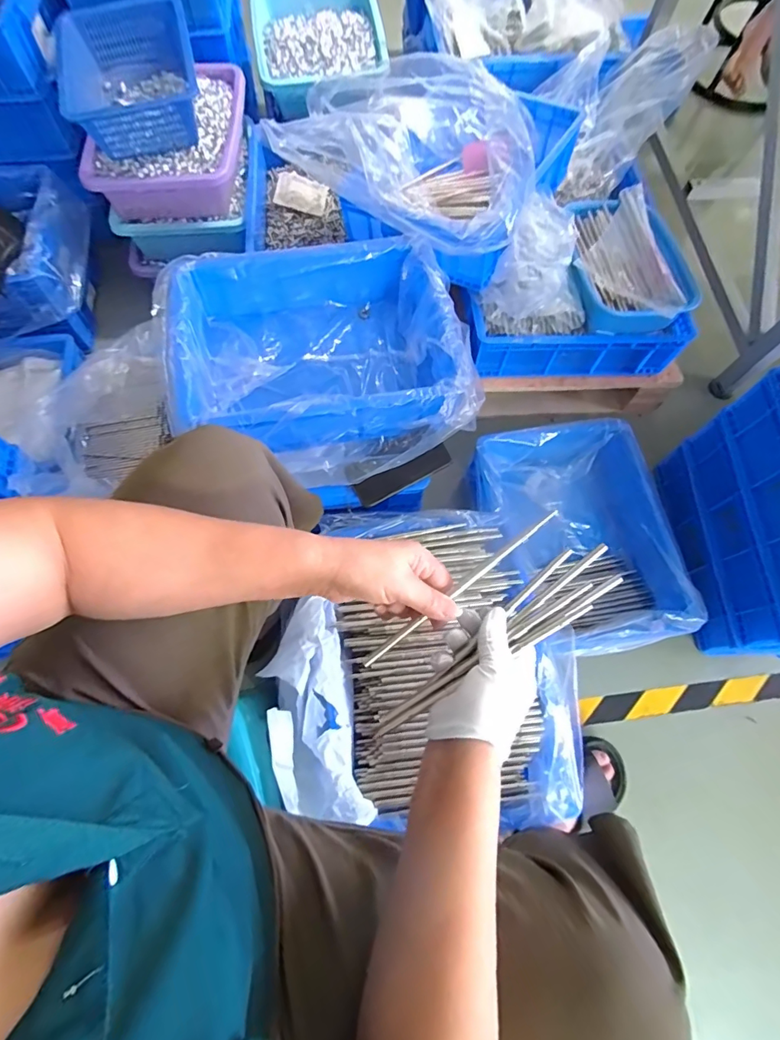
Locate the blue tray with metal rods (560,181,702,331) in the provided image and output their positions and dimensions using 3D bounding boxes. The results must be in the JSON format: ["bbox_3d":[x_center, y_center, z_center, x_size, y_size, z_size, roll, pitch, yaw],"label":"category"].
[{"bbox_3d":[0.423,-0.483,0.861,0.198,0.075,0.305,-11,70,-6],"label":"blue tray with metal rods"}]

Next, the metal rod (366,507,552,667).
[{"bbox_3d":[0.061,0.060,0.404,0.208,0.006,0.008,-39,75,0],"label":"metal rod"}]

